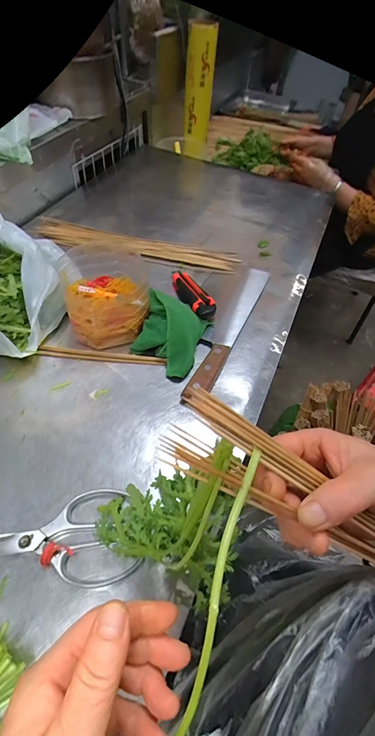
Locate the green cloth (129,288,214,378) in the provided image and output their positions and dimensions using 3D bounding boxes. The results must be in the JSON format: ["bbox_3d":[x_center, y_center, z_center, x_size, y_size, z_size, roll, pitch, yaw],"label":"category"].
[{"bbox_3d":[-0.028,-0.060,0.533,0.106,0.054,0.135,20,54,10],"label":"green cloth"}]

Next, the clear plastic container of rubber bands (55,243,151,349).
[{"bbox_3d":[-0.135,-0.121,0.555,0.128,0.081,0.162,-11,55,-14],"label":"clear plastic container of rubber bands"}]

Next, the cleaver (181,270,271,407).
[{"bbox_3d":[0.074,-0.075,0.574,0.043,0.020,0.340,23,54,12],"label":"cleaver"}]

